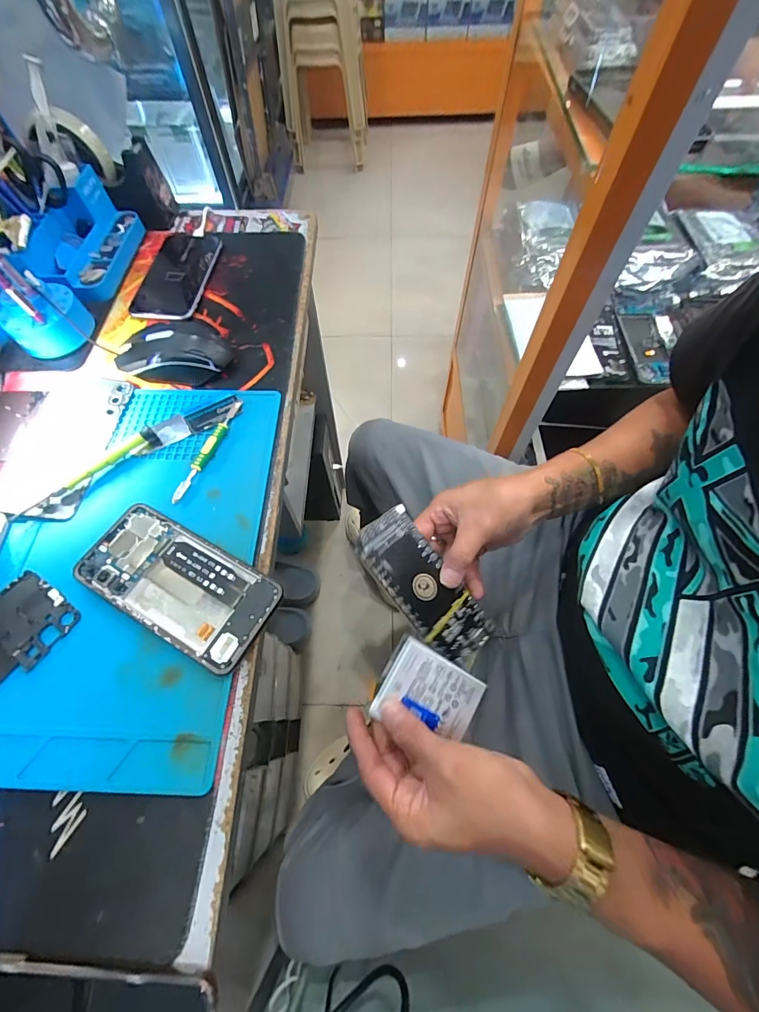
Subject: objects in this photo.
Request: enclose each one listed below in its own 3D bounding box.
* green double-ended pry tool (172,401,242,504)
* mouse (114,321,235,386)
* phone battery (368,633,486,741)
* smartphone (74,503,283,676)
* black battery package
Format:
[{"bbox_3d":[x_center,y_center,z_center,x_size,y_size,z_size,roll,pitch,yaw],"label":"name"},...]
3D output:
[{"bbox_3d":[-0.161,-0.056,0.379,0.012,0.008,0.120,19,65,9],"label":"green double-ended pry tool"},{"bbox_3d":[-0.215,-0.162,0.416,0.115,0.037,0.059,-4,64,-2],"label":"mouse"},{"bbox_3d":[0.039,0.146,0.311,0.076,0.004,0.062,32,73,-2],"label":"phone battery"},{"bbox_3d":[-0.160,0.059,0.318,0.160,0.010,0.078,26,67,12],"label":"smartphone"},{"bbox_3d":[0.039,0.068,0.347,0.061,0.007,0.139,-36,85,-28],"label":"black battery package"}]

